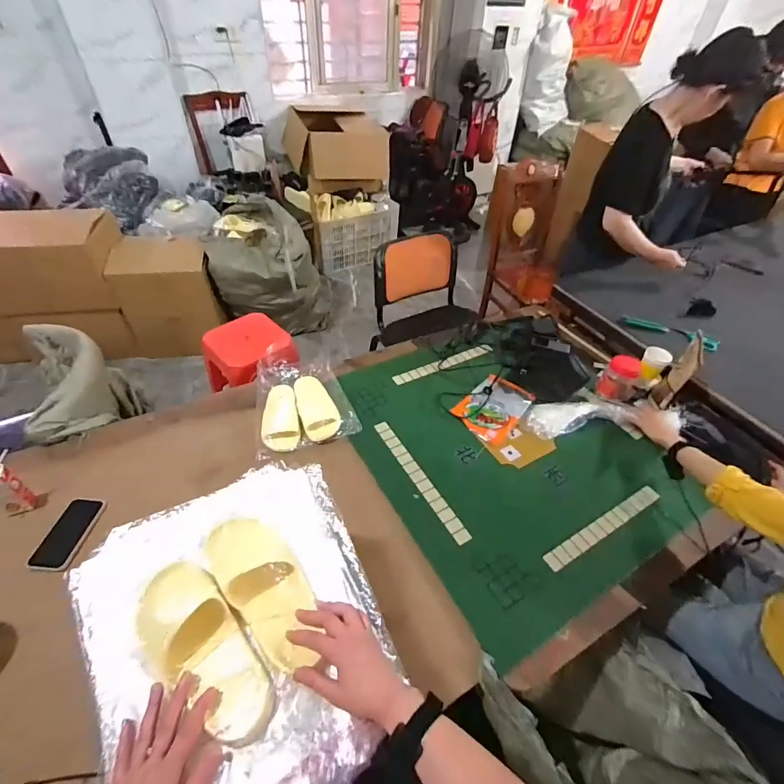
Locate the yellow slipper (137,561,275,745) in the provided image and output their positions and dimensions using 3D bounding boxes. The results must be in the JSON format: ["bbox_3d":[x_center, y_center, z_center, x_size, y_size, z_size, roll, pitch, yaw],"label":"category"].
[{"bbox_3d":[-0.245,0.324,0.507,0.240,0.055,0.102,37,54,21],"label":"yellow slipper"}]

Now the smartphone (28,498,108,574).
[{"bbox_3d":[-0.703,0.304,0.858,0.084,0.012,0.152,2,46,-2],"label":"smartphone"}]

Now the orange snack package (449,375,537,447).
[{"bbox_3d":[0.311,0.047,1.209,0.171,0.031,0.219,35,54,27],"label":"orange snack package"}]

